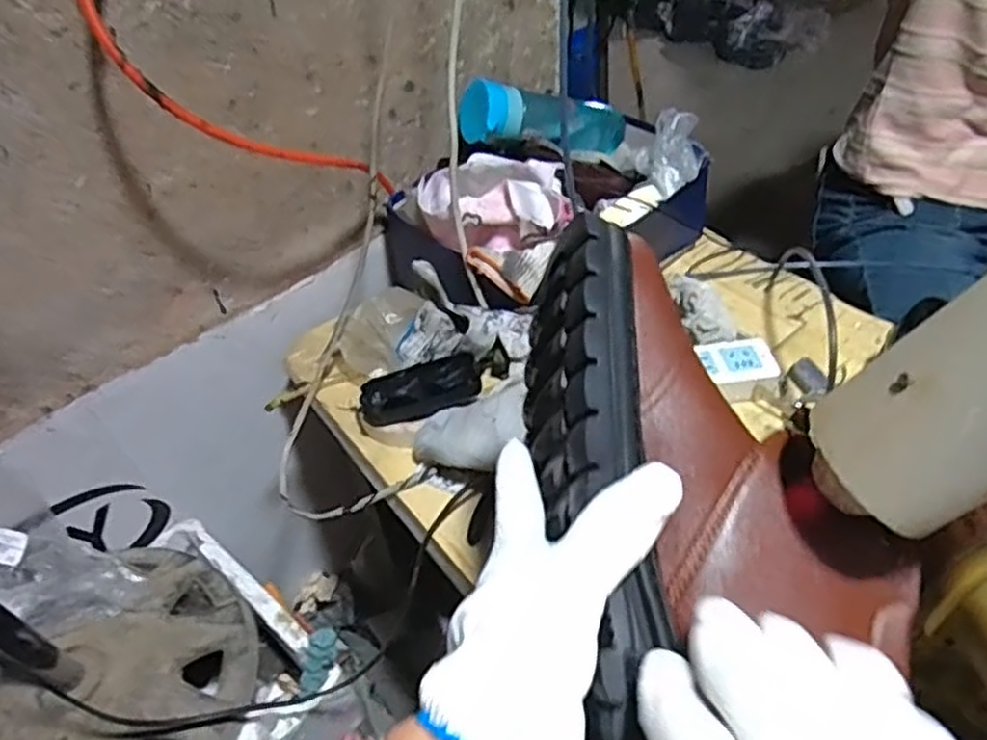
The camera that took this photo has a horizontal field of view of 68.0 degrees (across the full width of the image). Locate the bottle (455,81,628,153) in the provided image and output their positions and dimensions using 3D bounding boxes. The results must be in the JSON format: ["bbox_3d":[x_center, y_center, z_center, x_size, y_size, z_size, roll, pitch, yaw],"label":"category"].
[{"bbox_3d":[0.065,-0.287,0.853,0.201,0.065,0.073,-5,38,-34],"label":"bottle"}]

